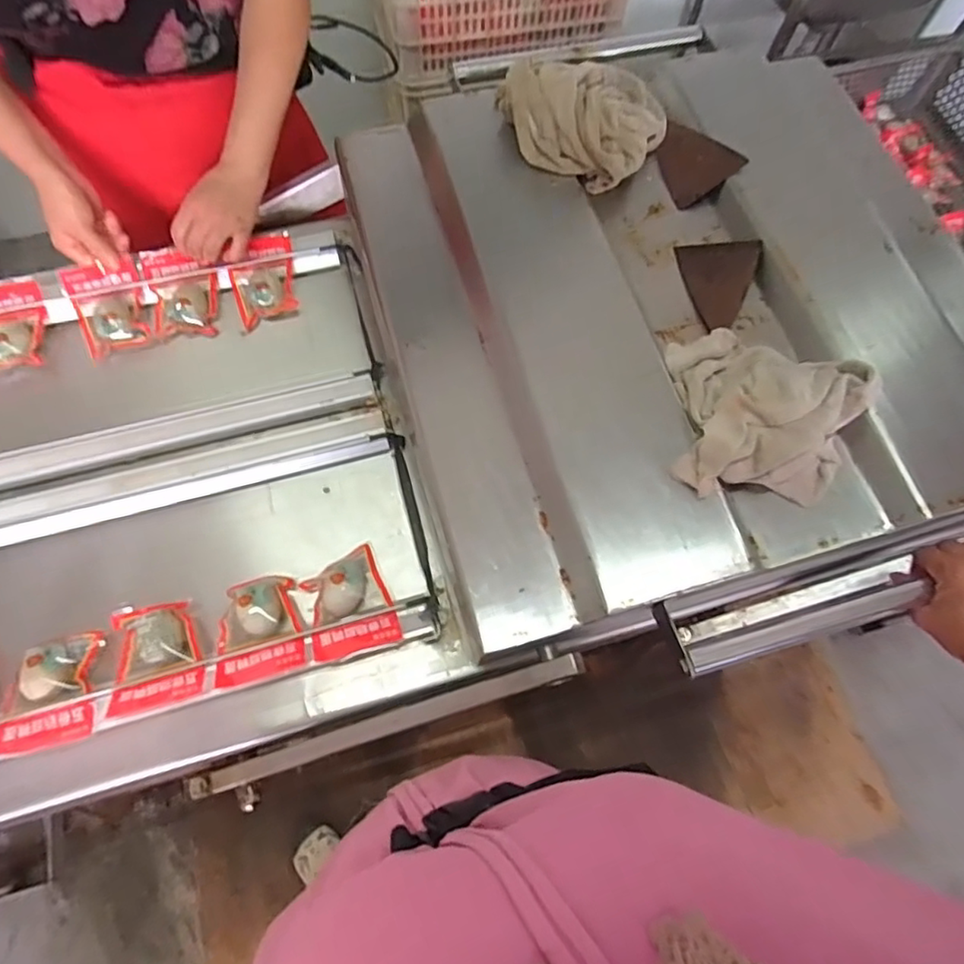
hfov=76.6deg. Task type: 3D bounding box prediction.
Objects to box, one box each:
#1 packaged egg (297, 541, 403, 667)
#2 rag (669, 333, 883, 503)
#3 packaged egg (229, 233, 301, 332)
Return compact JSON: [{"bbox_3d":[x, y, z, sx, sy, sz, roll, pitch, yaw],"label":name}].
[{"bbox_3d":[-0.149,0.136,0.682,0.092,0.056,0.122,-19,70,-9],"label":"packaged egg"},{"bbox_3d":[0.302,-0.070,0.633,0.213,0.063,0.205,10,68,2],"label":"rag"},{"bbox_3d":[-0.305,-0.285,0.856,0.085,0.044,0.124,-11,69,-6],"label":"packaged egg"}]

